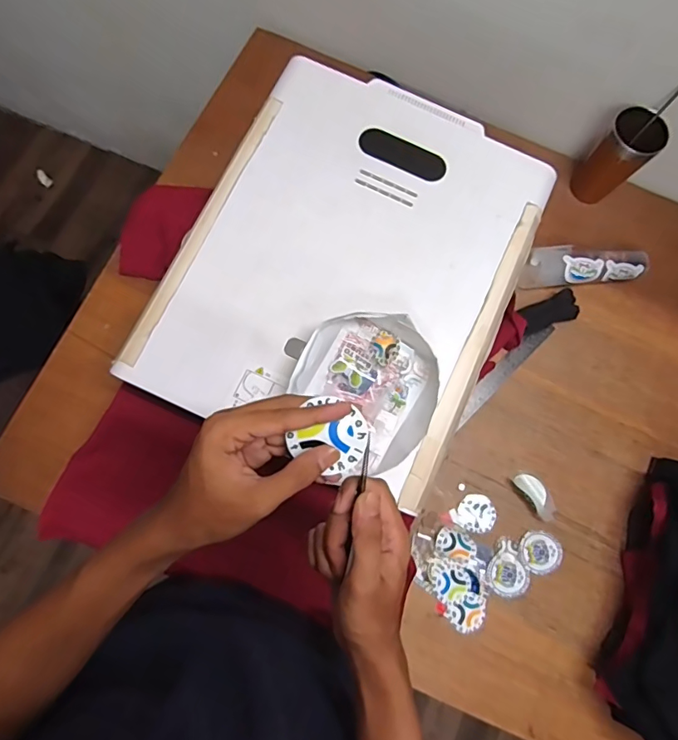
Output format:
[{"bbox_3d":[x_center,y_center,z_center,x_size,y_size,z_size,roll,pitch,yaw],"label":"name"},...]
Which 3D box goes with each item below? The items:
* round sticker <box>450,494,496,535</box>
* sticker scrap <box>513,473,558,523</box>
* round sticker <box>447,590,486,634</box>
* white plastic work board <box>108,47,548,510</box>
[{"bbox_3d":[0.200,0.210,0.724,0.061,0.005,0.054,25,76,1],"label":"round sticker"},{"bbox_3d":[0.295,0.185,0.729,0.039,0.018,0.075,-32,82,-12],"label":"sticker scrap"},{"bbox_3d":[0.183,0.344,0.694,0.054,0.008,0.048,-31,82,-12],"label":"round sticker"},{"bbox_3d":[0.018,-0.141,0.622,0.401,0.037,0.508,24,76,0],"label":"white plastic work board"}]

